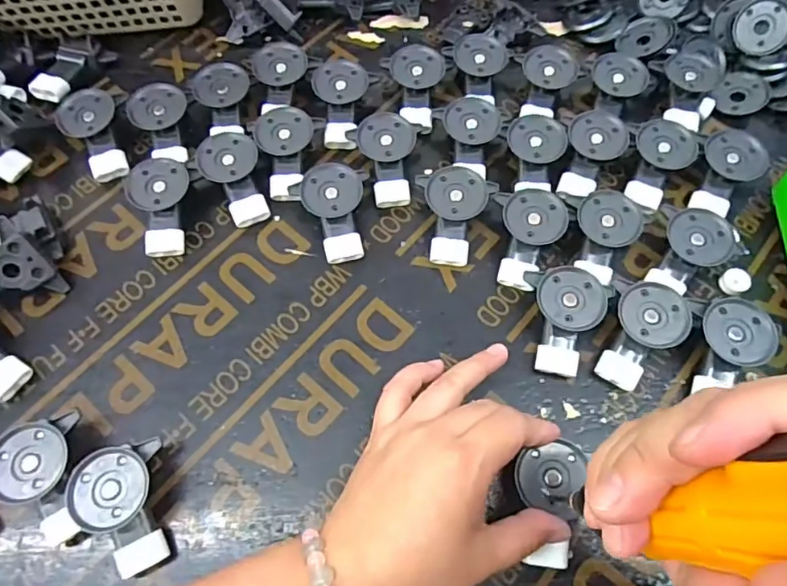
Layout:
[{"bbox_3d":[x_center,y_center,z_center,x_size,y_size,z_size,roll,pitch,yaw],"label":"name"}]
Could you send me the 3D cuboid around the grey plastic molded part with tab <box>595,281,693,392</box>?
[{"bbox_3d":[0.160,0.028,0.339,0.042,0.028,0.065,20,67,9],"label":"grey plastic molded part with tab"}]

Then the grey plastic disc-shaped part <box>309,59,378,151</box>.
[{"bbox_3d":[-0.042,-0.149,0.422,0.046,0.030,0.067,11,66,5],"label":"grey plastic disc-shaped part"}]

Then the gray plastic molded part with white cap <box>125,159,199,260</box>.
[{"bbox_3d":[-0.168,-0.061,0.381,0.045,0.031,0.063,12,66,6],"label":"gray plastic molded part with white cap"}]

